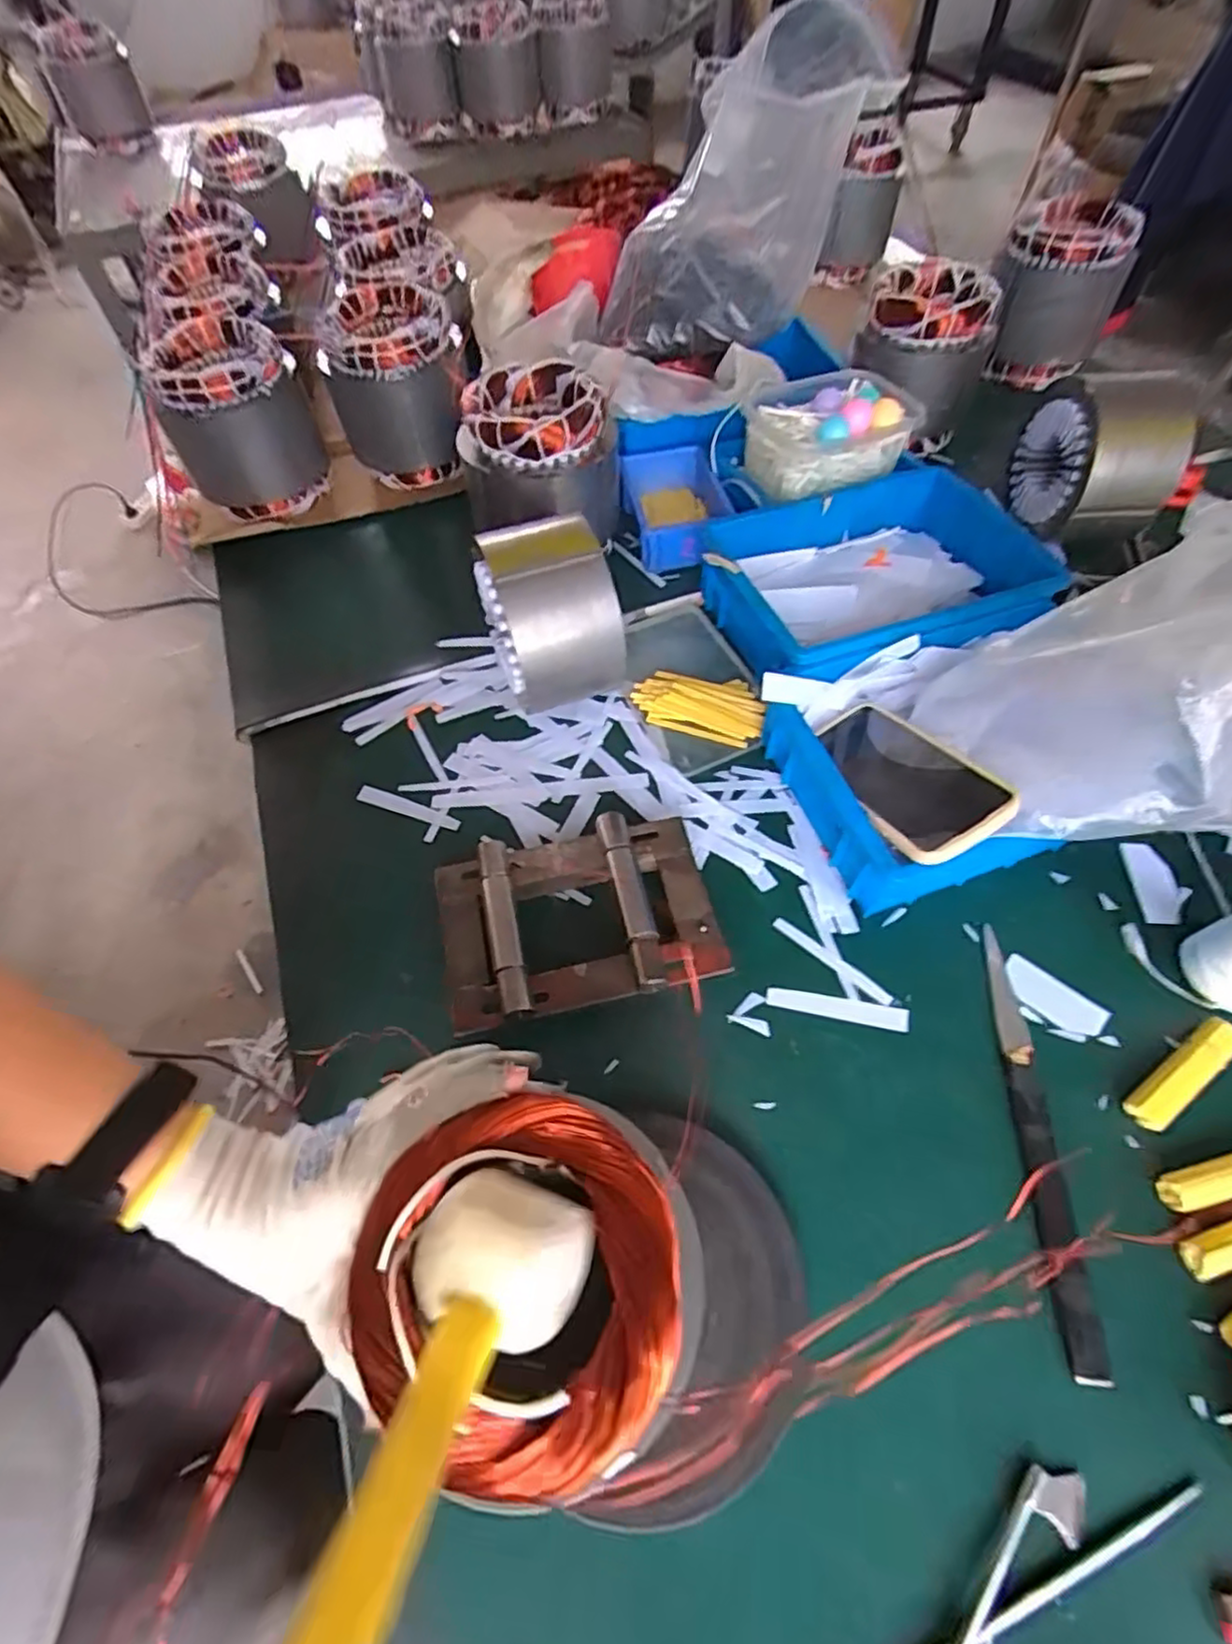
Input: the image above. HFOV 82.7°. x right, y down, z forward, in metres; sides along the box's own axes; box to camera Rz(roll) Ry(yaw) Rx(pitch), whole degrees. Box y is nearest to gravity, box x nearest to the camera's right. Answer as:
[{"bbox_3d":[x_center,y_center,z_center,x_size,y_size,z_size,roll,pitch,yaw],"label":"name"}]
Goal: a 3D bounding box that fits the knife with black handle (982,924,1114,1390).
[{"bbox_3d":[0.272,0.195,0.452,0.024,0.011,0.263,3,57,4],"label":"knife with black handle"}]

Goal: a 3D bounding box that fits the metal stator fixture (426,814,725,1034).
[{"bbox_3d":[-0.029,0.071,0.517,0.195,0.052,0.136,-11,57,-5],"label":"metal stator fixture"}]

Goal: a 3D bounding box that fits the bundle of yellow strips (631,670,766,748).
[{"bbox_3d":[0.076,-0.106,0.648,0.119,0.011,0.066,10,58,9],"label":"bundle of yellow strips"}]

